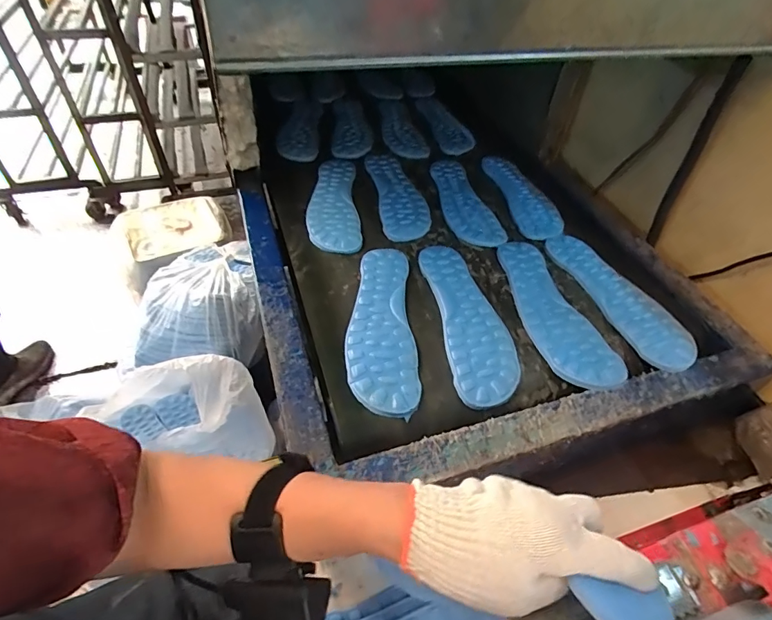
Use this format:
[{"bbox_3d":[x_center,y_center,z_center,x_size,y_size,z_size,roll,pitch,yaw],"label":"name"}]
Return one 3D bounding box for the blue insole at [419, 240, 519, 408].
[{"bbox_3d":[0.106,0.002,0.561,0.082,0.011,0.256,-4,47,-8],"label":"blue insole"}]

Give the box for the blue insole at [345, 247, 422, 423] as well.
[{"bbox_3d":[-0.006,0.010,0.547,0.080,0.011,0.261,1,46,-3],"label":"blue insole"}]

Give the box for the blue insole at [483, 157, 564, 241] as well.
[{"bbox_3d":[0.243,-0.203,0.779,0.078,0.014,0.258,-4,48,-8],"label":"blue insole"}]

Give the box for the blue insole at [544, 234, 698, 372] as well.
[{"bbox_3d":[0.316,-0.026,0.600,0.084,0.011,0.255,-15,50,-17],"label":"blue insole"}]

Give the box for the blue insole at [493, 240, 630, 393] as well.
[{"bbox_3d":[0.212,-0.005,0.578,0.089,0.010,0.257,-10,49,-12],"label":"blue insole"}]

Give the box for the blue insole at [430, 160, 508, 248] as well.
[{"bbox_3d":[0.130,-0.191,0.748,0.073,0.013,0.250,-7,49,-10],"label":"blue insole"}]

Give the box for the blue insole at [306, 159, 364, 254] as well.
[{"bbox_3d":[-0.087,-0.180,0.722,0.081,0.013,0.250,-3,48,-6],"label":"blue insole"}]

